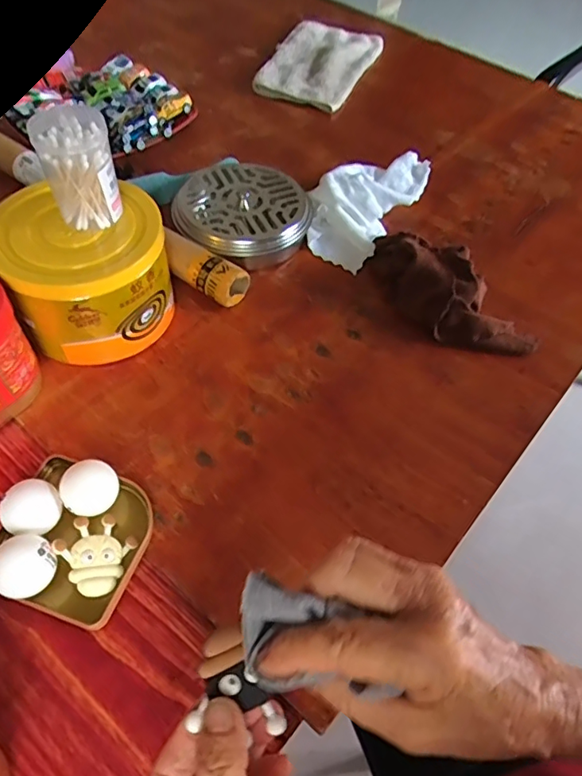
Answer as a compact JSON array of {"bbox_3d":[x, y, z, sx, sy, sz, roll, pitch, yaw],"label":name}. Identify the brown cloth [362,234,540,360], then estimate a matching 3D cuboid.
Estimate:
[{"bbox_3d":[0.146,-0.093,0.509,0.075,0.053,0.185,-36,64,-26],"label":"brown cloth"}]

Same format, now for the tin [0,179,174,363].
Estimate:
[{"bbox_3d":[-0.174,-0.095,0.456,0.135,0.102,0.121,-7,55,-9],"label":"tin"}]

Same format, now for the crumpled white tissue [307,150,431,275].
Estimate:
[{"bbox_3d":[0.079,-0.210,0.598,0.095,0.041,0.172,29,57,16],"label":"crumpled white tissue"}]

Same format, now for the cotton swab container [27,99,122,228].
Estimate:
[{"bbox_3d":[-0.163,-0.168,0.406,0.051,0.072,0.052,-22,59,-19],"label":"cotton swab container"}]

